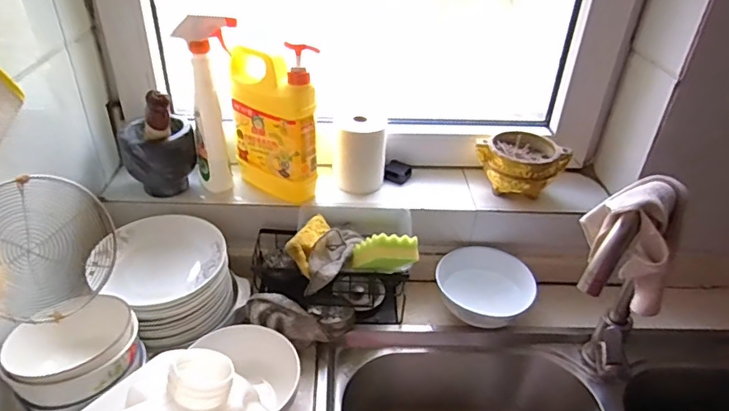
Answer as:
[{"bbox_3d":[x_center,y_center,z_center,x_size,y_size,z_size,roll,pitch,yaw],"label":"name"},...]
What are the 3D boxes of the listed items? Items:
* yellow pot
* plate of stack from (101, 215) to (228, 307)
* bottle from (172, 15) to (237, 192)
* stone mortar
[{"bbox_3d":[0.246,-0.061,0.827,0.124,0.075,0.098,28,41,31],"label":"yellow pot"},{"bbox_3d":[-0.286,0.075,0.721,0.157,0.035,0.163,2,34,-1],"label":"plate of stack"},{"bbox_3d":[-0.221,-0.142,0.761,0.078,0.253,0.051,0,34,-4],"label":"bottle"},{"bbox_3d":[-0.309,-0.067,0.795,0.104,0.113,0.090,-10,36,-18],"label":"stone mortar"}]

